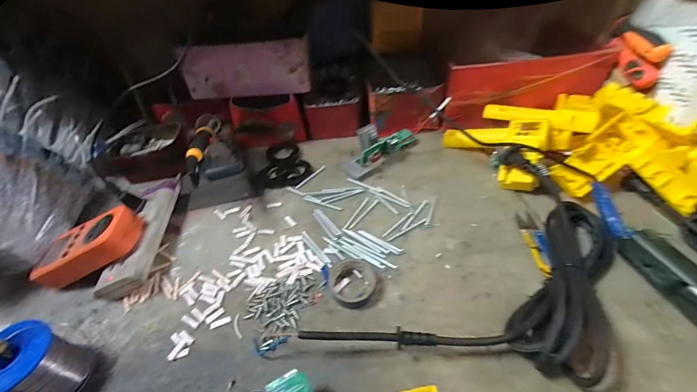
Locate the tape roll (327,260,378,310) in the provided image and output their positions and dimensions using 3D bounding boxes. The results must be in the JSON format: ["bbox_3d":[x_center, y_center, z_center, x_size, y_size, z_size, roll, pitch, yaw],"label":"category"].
[{"bbox_3d":[0.004,0.096,0.352,0.053,0.015,0.059,9,47,16],"label":"tape roll"}]

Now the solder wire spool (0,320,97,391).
[{"bbox_3d":[-0.288,0.158,0.280,0.058,0.070,0.062,3,45,10],"label":"solder wire spool"}]

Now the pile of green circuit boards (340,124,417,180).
[{"bbox_3d":[0.049,-0.087,0.513,0.145,0.043,0.066,-30,49,-22],"label":"pile of green circuit boards"}]

